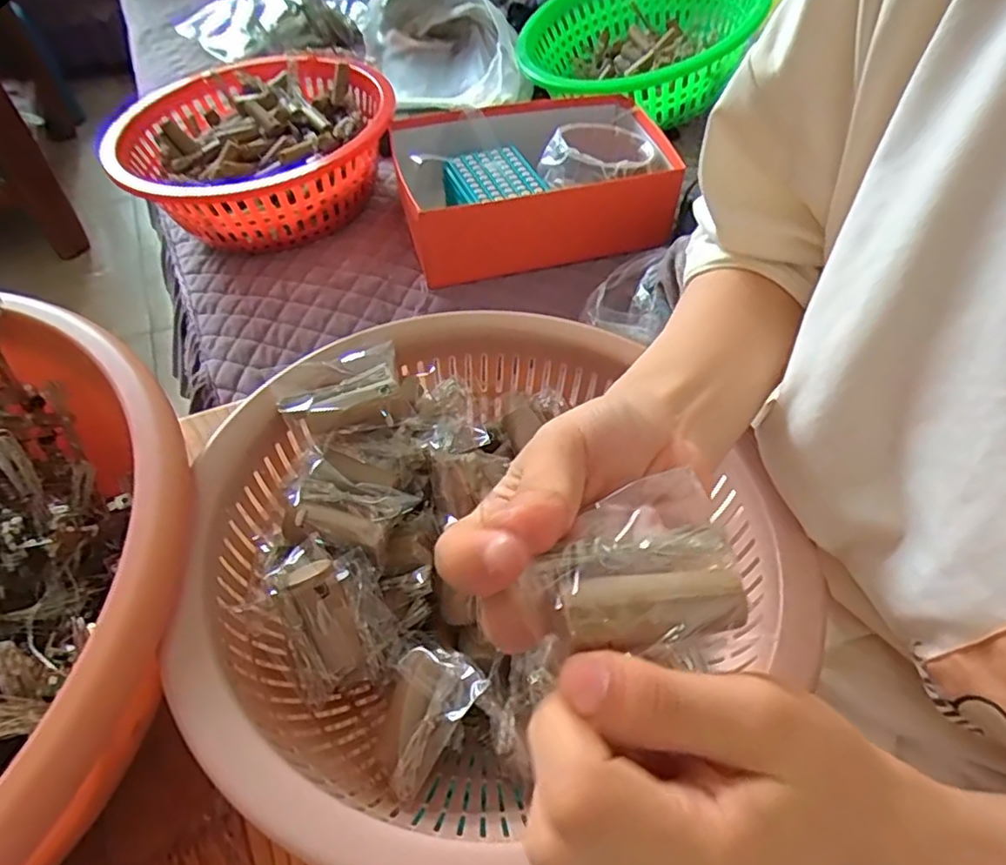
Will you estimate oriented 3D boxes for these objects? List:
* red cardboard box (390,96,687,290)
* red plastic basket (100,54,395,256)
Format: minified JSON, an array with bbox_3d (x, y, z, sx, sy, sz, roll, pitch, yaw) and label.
[{"bbox_3d":[0.031,-0.307,0.752,0.313,0.100,0.221,-17,53,-13],"label":"red cardboard box"},{"bbox_3d":[-0.302,-0.343,0.789,0.316,0.135,0.322,-19,53,-14],"label":"red plastic basket"}]

